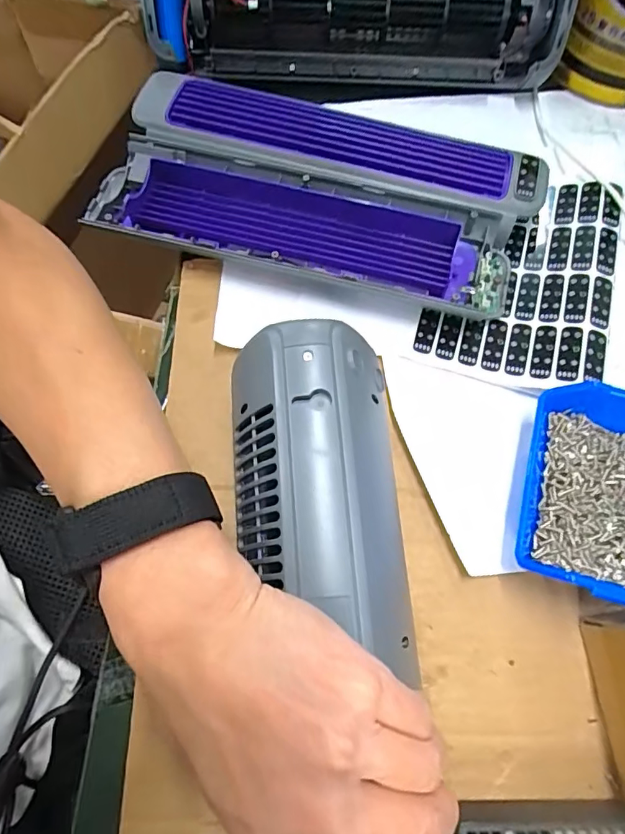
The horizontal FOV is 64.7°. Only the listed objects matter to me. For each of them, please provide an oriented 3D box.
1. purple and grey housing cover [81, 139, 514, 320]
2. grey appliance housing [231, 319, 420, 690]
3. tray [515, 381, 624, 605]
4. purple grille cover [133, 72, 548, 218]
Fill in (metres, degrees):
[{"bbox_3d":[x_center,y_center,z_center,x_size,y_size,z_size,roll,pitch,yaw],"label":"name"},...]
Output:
[{"bbox_3d":[-0.012,-0.129,0.335,0.289,0.028,0.076,14,72,4],"label":"purple and grey housing cover"},{"bbox_3d":[0.008,0.099,0.211,0.079,0.037,0.297,-6,72,-1],"label":"grey appliance housing"},{"bbox_3d":[0.162,0.042,0.271,0.082,0.040,0.109,16,72,4],"label":"tray"},{"bbox_3d":[0.019,-0.187,0.344,0.282,0.033,0.062,12,72,3],"label":"purple grille cover"}]

